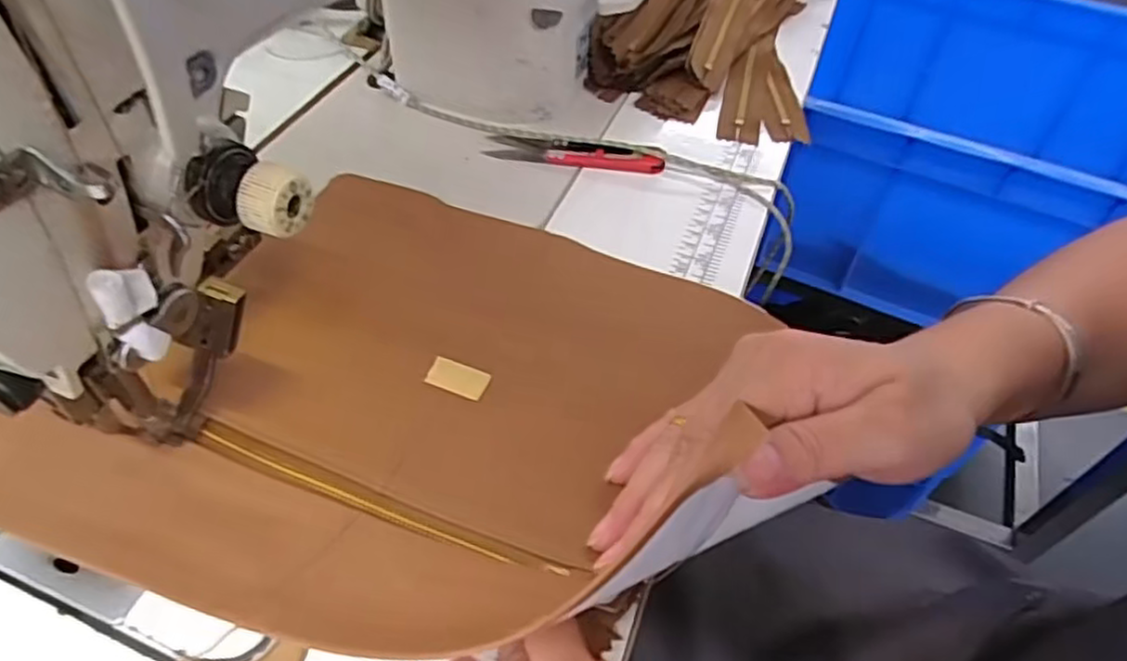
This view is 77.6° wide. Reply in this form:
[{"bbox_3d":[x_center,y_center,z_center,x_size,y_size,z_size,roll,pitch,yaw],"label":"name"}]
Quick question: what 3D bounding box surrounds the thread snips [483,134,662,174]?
[{"bbox_3d":[0.007,-0.109,0.424,0.106,0.011,0.020,9,50,5],"label":"thread snips"}]

